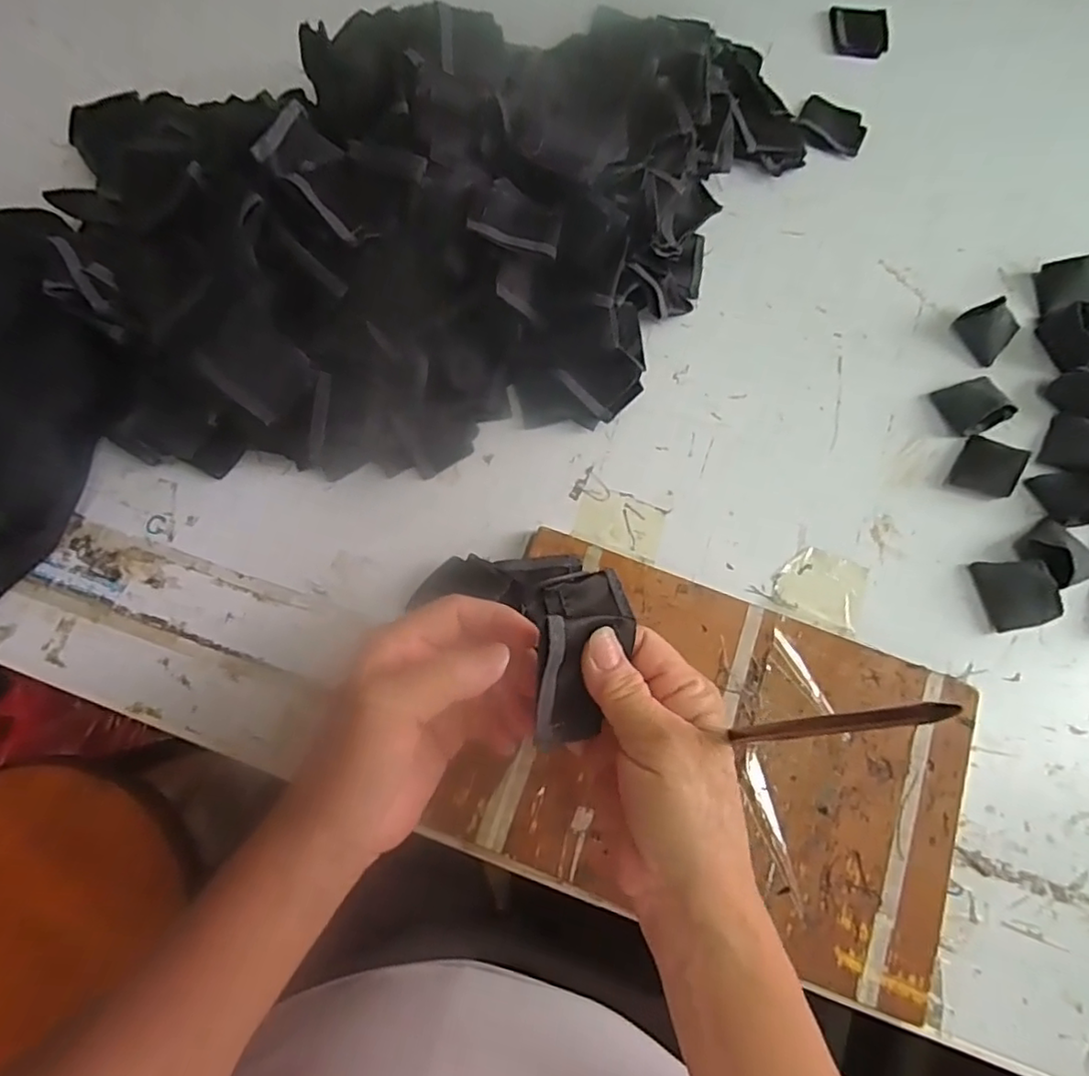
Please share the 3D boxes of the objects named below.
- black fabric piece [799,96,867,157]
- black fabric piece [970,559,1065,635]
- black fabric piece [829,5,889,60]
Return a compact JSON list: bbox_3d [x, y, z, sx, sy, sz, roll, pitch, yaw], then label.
[{"bbox_3d":[0.233,-0.334,0.505,0.054,0.004,0.049,25,73,5],"label":"black fabric piece"},{"bbox_3d":[0.287,0.033,0.382,0.037,0.022,0.043,-11,73,-6],"label":"black fabric piece"},{"bbox_3d":[0.270,-0.434,0.535,0.051,0.004,0.054,4,72,-1],"label":"black fabric piece"}]

